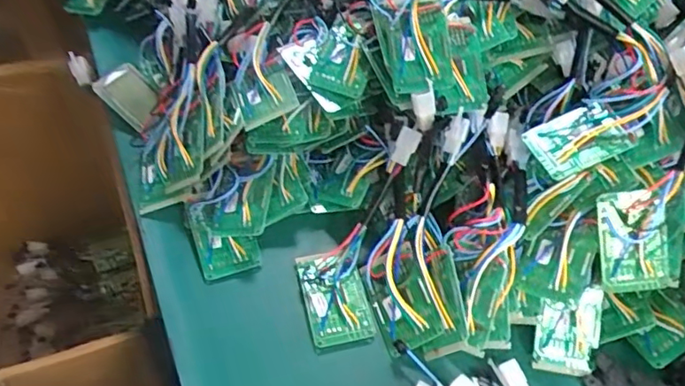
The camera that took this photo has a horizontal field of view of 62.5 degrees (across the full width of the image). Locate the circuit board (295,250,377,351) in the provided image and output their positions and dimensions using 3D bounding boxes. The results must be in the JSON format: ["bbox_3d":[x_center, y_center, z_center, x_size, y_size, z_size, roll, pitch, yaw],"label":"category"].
[{"bbox_3d":[-0.007,0.083,0.457,0.049,0.018,0.080,-11,55,-12],"label":"circuit board"}]

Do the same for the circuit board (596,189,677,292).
[{"bbox_3d":[0.222,0.037,0.425,0.053,0.076,0.011,-7,9,11],"label":"circuit board"}]

